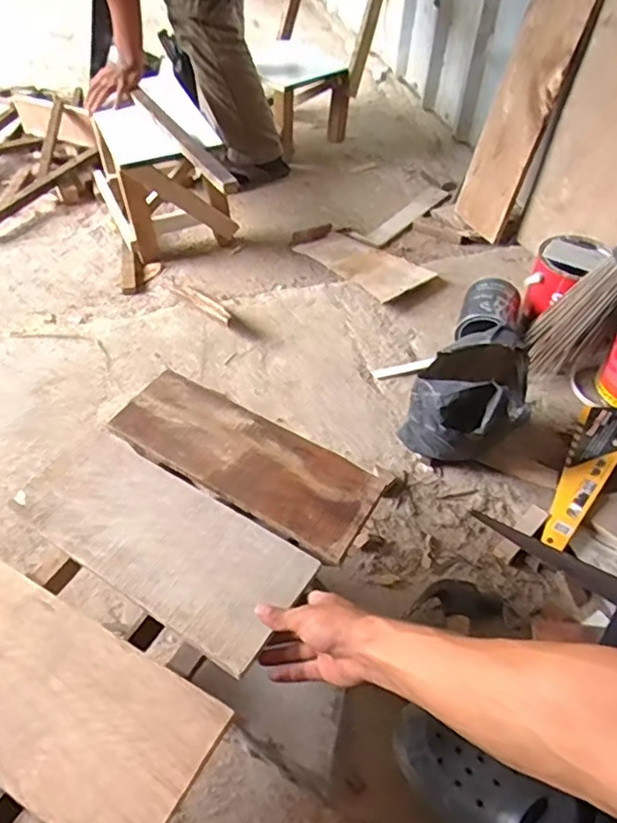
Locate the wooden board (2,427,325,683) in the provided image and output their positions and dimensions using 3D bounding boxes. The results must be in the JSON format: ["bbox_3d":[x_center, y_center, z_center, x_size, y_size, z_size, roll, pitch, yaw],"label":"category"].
[{"bbox_3d":[-0.170,0.137,0.690,0.344,0.015,0.146,28,53,23],"label":"wooden board"}]

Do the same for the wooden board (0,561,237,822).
[{"bbox_3d":[-0.255,0.260,0.579,0.348,0.011,0.147,23,51,19],"label":"wooden board"}]

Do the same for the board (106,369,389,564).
[{"bbox_3d":[-0.082,0.055,0.768,0.347,0.016,0.130,25,52,21],"label":"board"}]

